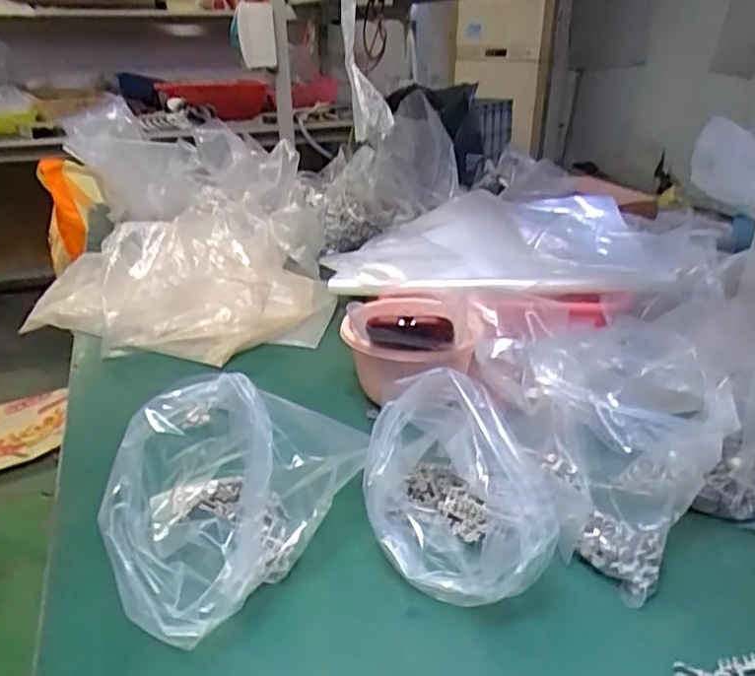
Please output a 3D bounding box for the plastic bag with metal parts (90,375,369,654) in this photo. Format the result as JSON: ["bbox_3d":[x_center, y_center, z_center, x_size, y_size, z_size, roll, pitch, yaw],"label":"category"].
[{"bbox_3d":[-0.122,0.102,0.472,0.131,0.145,0.184,15,29,32],"label":"plastic bag with metal parts"}]

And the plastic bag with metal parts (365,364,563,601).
[{"bbox_3d":[0.049,0.109,0.474,0.115,0.129,0.137,-2,24,-3],"label":"plastic bag with metal parts"}]

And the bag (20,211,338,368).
[{"bbox_3d":[-0.294,-0.087,0.906,0.444,0.120,0.270,3,26,9],"label":"bag"}]

